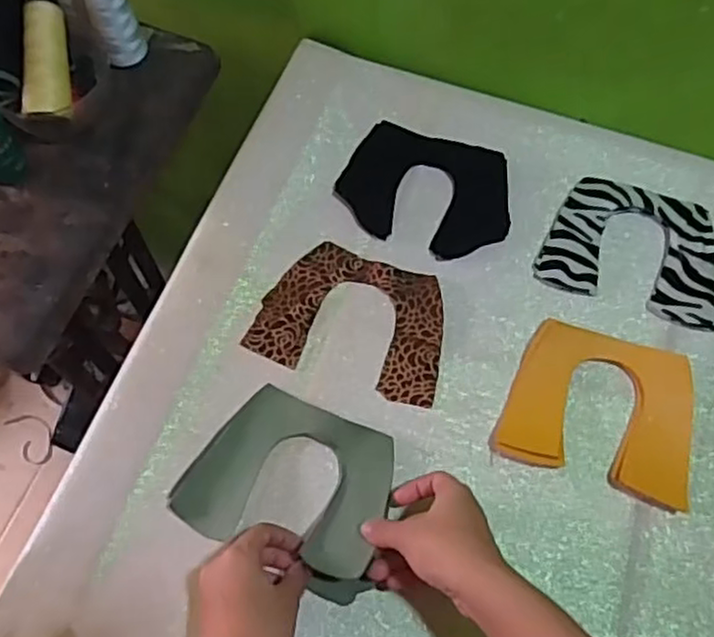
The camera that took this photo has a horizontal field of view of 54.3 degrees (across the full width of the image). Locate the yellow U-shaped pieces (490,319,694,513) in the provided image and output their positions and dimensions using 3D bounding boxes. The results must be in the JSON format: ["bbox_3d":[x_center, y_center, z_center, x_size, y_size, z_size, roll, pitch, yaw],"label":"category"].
[{"bbox_3d":[0.199,0.070,0.561,0.149,0.016,0.126,18,67,6],"label":"yellow U-shaped pieces"}]

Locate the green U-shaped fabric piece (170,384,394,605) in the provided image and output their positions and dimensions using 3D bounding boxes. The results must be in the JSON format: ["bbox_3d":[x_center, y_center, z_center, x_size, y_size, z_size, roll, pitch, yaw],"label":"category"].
[{"bbox_3d":[-0.049,0.122,0.534,0.156,0.040,0.127,23,68,9],"label":"green U-shaped fabric piece"}]

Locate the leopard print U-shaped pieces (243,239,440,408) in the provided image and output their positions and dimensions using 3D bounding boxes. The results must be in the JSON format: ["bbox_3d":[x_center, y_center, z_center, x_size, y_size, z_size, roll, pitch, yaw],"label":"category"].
[{"bbox_3d":[0.000,-0.001,0.603,0.160,0.004,0.117,18,67,6],"label":"leopard print U-shaped pieces"}]

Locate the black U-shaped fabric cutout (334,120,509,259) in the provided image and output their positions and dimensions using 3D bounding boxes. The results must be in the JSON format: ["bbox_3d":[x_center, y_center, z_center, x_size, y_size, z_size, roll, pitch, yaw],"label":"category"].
[{"bbox_3d":[0.066,-0.120,0.655,0.158,0.006,0.120,21,69,7],"label":"black U-shaped fabric cutout"}]

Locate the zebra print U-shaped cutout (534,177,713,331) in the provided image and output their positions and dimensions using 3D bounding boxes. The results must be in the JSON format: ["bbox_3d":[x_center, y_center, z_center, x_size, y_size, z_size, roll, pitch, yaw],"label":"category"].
[{"bbox_3d":[0.249,-0.067,0.627,0.153,0.009,0.124,16,67,6],"label":"zebra print U-shaped cutout"}]

